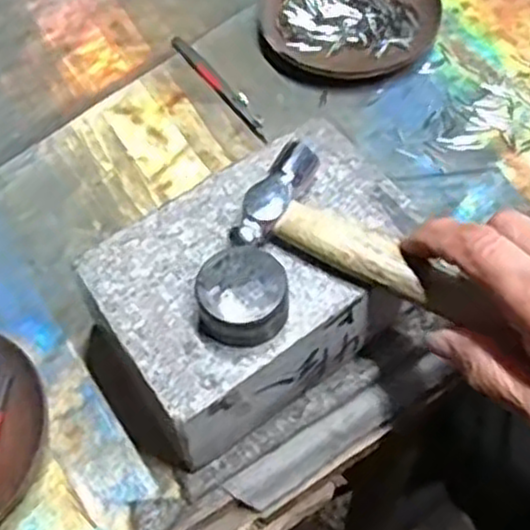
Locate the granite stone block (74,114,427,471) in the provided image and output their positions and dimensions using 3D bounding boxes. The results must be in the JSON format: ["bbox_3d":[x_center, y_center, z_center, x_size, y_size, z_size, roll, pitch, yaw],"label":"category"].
[{"bbox_3d":[-0.002,0.011,0.369,0.152,0.058,0.104,-34,63,-19],"label":"granite stone block"}]

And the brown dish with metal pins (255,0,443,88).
[{"bbox_3d":[0.054,-0.162,0.503,0.111,0.015,0.113,-1,56,2],"label":"brown dish with metal pins"}]

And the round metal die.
[{"bbox_3d":[-0.009,0.015,0.323,0.037,0.022,0.037,0,58,1],"label":"round metal die"}]

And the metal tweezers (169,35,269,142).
[{"bbox_3d":[-0.030,-0.112,0.483,0.009,0.004,0.107,-30,60,-17],"label":"metal tweezers"}]

